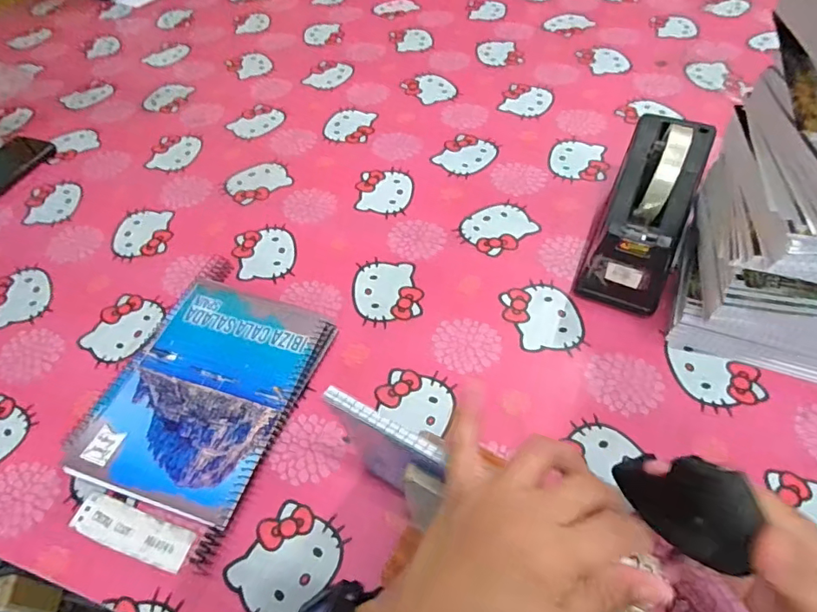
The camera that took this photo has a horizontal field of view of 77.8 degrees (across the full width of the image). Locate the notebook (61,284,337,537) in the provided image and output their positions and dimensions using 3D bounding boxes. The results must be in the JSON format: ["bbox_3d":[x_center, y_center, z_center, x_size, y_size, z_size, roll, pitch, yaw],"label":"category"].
[{"bbox_3d":[-0.178,0.075,0.456,0.154,0.028,0.199,16,56,14],"label":"notebook"}]

